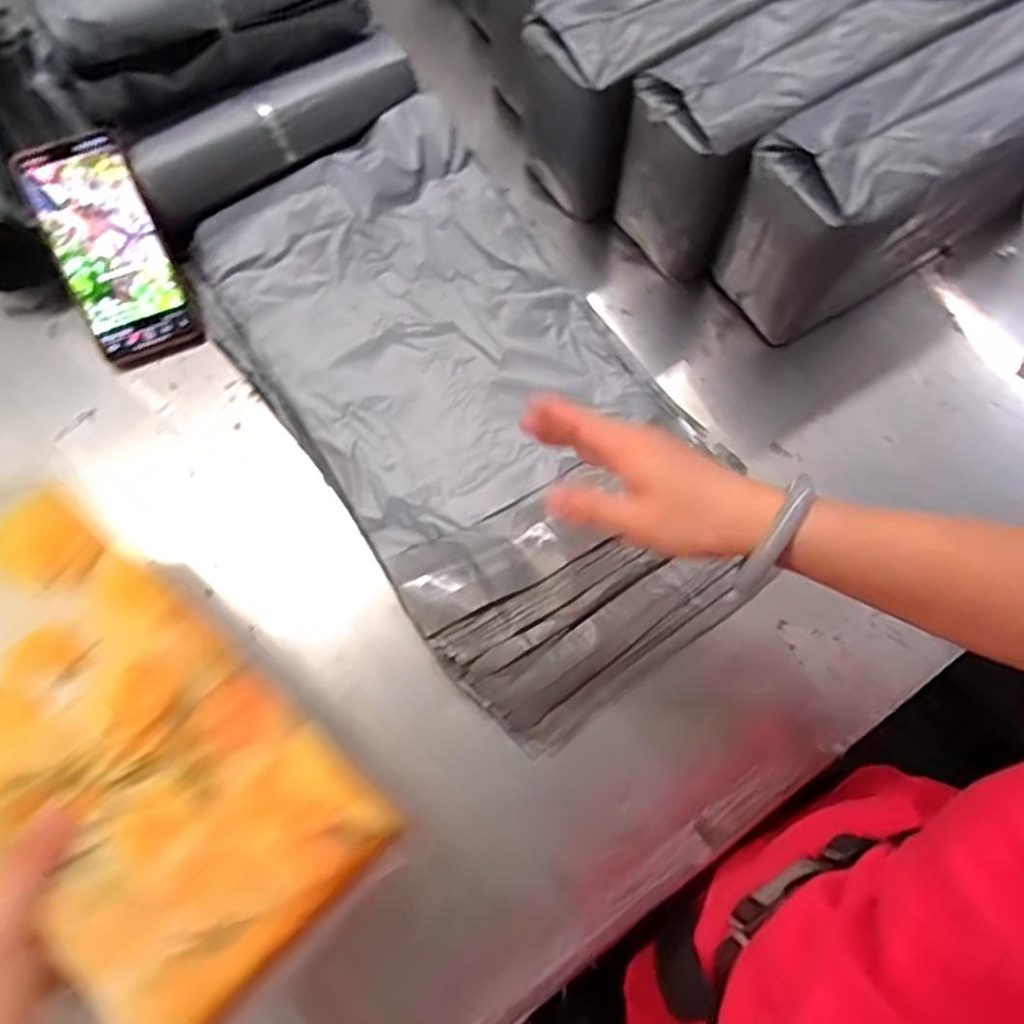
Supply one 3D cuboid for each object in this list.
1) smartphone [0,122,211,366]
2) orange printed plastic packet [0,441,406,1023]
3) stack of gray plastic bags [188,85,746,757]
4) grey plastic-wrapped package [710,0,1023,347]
[{"bbox_3d":[-0.308,-0.202,0.570,0.081,0.017,0.172,-26,99,-8],"label":"smartphone"},{"bbox_3d":[-0.196,0.077,0.338,0.298,0.025,0.132,41,38,13],"label":"orange printed plastic packet"},{"bbox_3d":[-0.037,-0.095,0.543,0.247,0.050,0.461,-35,73,-11],"label":"stack of gray plastic bags"},{"bbox_3d":[0.308,-0.264,0.546,0.312,0.134,0.097,-31,73,-9],"label":"grey plastic-wrapped package"}]

